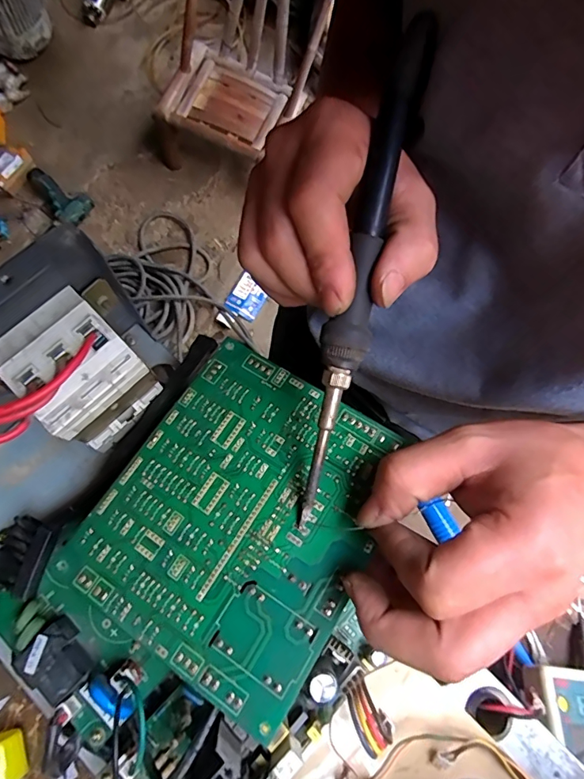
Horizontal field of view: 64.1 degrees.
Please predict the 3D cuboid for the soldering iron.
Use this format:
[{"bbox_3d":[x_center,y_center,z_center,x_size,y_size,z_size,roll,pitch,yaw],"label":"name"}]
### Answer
[{"bbox_3d":[0.028,-0.044,0.194,0.017,0.018,0.209,13,97,3],"label":"soldering iron"}]

